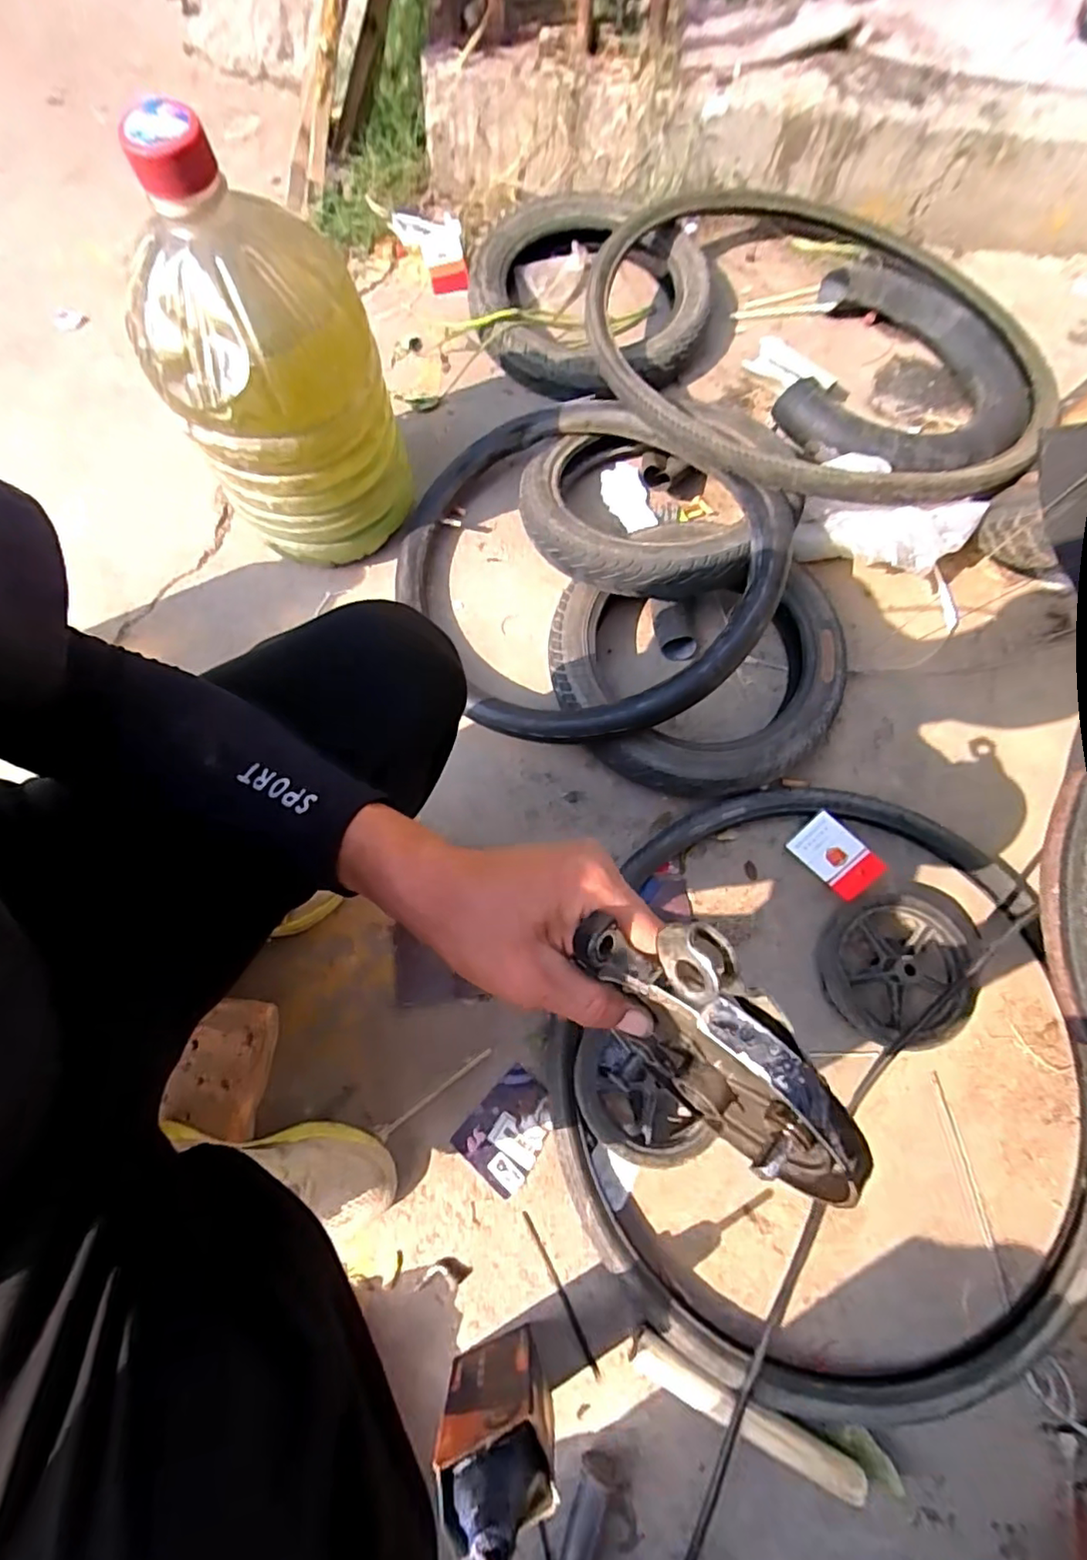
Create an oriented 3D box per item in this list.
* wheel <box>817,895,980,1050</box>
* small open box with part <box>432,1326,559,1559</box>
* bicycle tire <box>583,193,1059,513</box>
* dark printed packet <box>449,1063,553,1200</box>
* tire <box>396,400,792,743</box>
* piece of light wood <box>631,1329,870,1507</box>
[{"bbox_3d":[0.379,0.203,0.648,0.150,0.041,0.146,0,74,-2],"label":"wheel"},{"bbox_3d":[-0.036,0.527,0.475,0.082,0.194,0.058,-19,76,-7],"label":"small open box with part"},{"bbox_3d":[0.392,-0.604,0.811,0.638,0.114,0.632,0,74,-2],"label":"bicycle tire"},{"bbox_3d":[-0.034,0.361,0.625,0.078,0.011,0.099,38,70,15],"label":"dark printed packet"},{"bbox_3d":[0.028,-0.255,0.728,0.420,0.052,0.472,-46,70,-2],"label":"tire"},{"bbox_3d":[0.179,0.570,0.534,0.212,0.026,0.032,28,75,6],"label":"piece of light wood"}]

